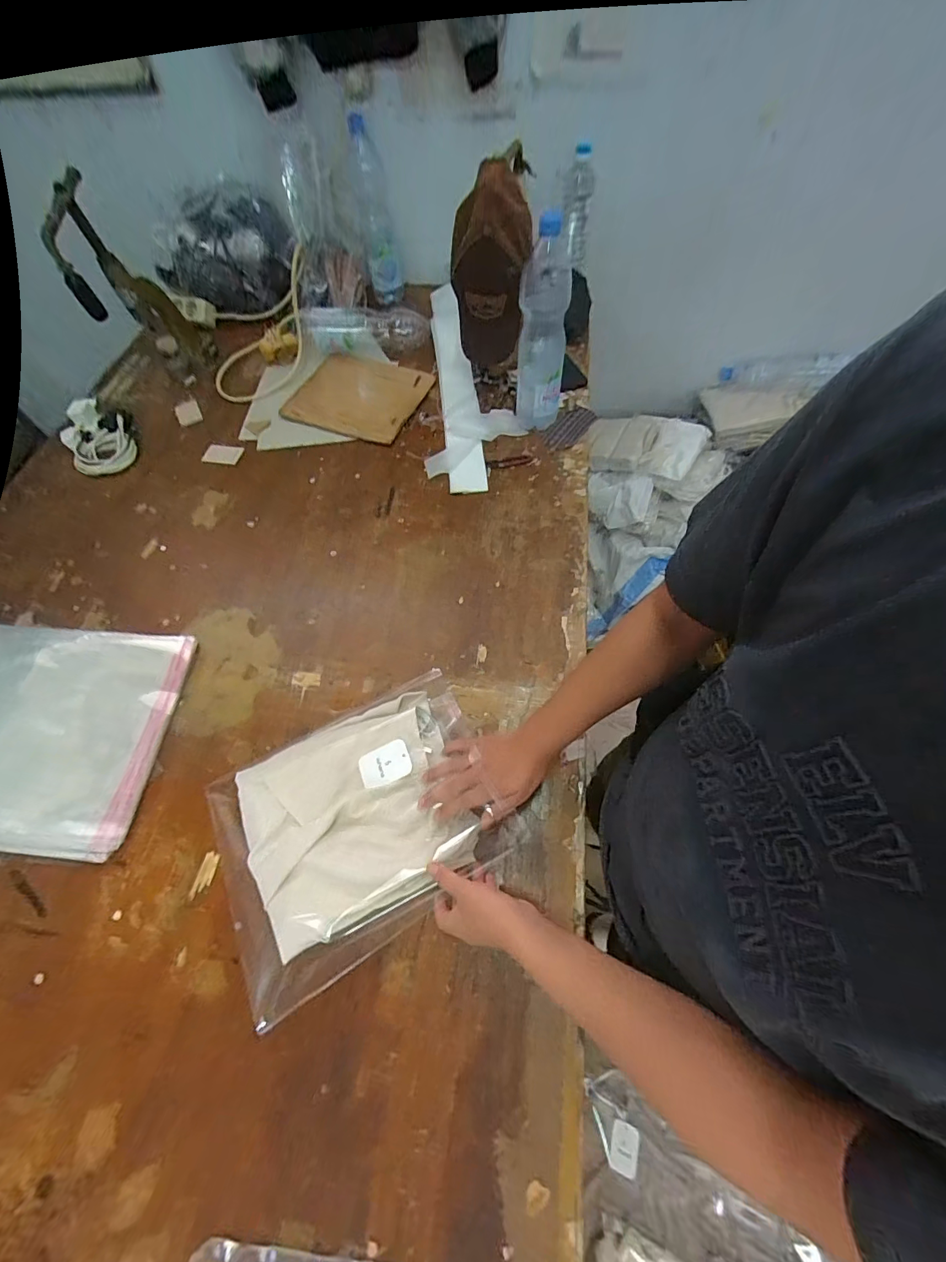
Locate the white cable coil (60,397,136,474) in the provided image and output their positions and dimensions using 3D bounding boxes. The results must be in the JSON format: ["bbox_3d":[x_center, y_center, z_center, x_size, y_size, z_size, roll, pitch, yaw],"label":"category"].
[{"bbox_3d":[-0.811,-0.418,0.941,0.135,0.056,0.183,-33,67,-12],"label":"white cable coil"}]

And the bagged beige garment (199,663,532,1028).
[{"bbox_3d":[-0.152,0.232,0.574,0.377,0.047,0.268,-28,66,-10],"label":"bagged beige garment"}]

